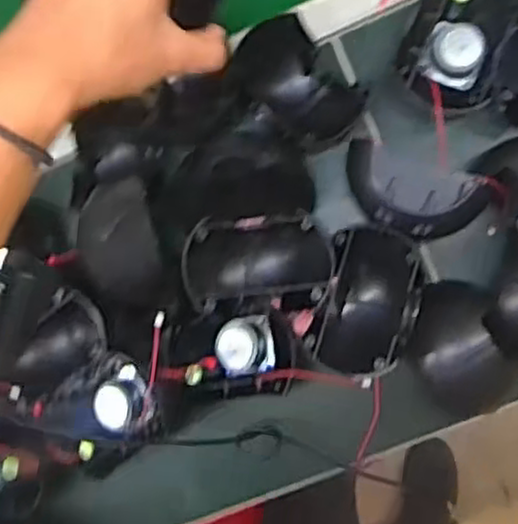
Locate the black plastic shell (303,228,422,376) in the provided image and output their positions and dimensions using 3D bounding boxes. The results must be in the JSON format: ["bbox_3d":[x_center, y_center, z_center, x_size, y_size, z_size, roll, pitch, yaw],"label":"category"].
[{"bbox_3d":[0.100,0.037,0.678,0.090,0.064,0.140,17,93,7],"label":"black plastic shell"}]

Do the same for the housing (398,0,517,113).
[{"bbox_3d":[0.179,-0.200,0.672,0.091,0.059,0.132,14,93,7],"label":"housing"}]

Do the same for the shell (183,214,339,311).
[{"bbox_3d":[0.000,0.002,0.671,0.133,0.060,0.088,-1,91,7],"label":"shell"}]

